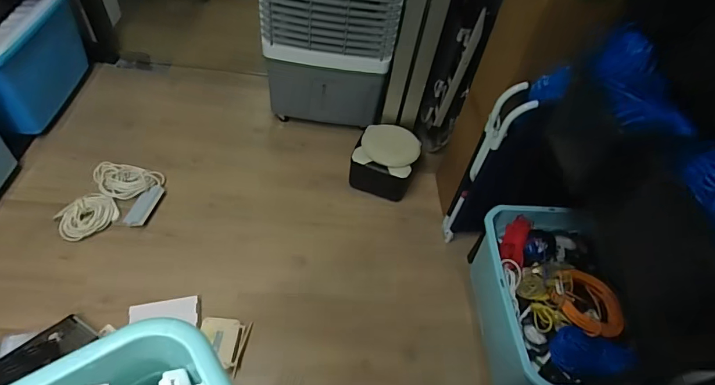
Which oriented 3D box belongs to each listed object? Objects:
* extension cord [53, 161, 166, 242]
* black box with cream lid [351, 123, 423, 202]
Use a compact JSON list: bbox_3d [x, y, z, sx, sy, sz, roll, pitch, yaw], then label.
[{"bbox_3d":[-1.023,0.020,1.695,0.358,0.069,0.330,-4,52,-5],"label":"extension cord"},{"bbox_3d":[0.133,-0.162,1.880,0.274,0.170,0.345,17,53,11],"label":"black box with cream lid"}]

